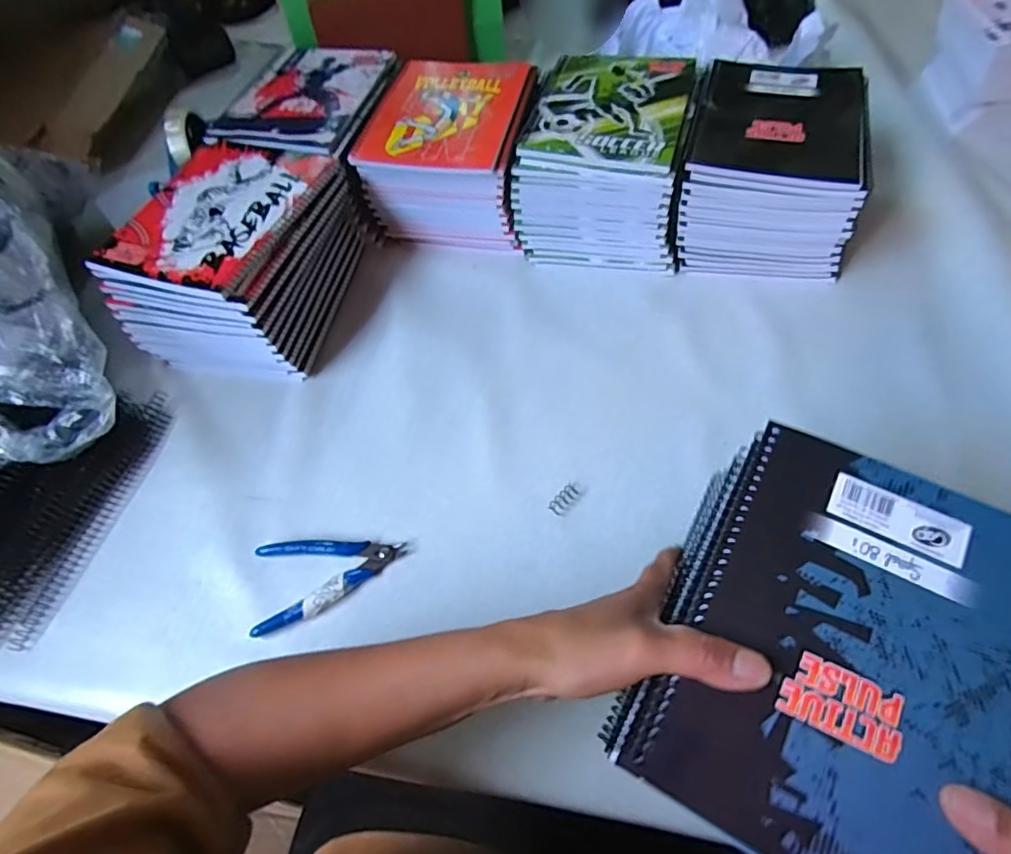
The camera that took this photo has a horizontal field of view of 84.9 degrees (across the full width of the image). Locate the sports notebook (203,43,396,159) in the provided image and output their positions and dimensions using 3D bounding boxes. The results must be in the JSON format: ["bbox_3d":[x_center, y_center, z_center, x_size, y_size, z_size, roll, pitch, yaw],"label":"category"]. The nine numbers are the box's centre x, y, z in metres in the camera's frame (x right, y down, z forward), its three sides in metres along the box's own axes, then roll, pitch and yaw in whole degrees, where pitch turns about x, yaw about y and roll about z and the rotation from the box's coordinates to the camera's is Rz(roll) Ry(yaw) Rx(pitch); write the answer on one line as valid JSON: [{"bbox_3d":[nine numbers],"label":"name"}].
[{"bbox_3d":[-0.215,-0.370,0.614,0.154,0.008,0.203,11,61,13],"label":"sports notebook"}]

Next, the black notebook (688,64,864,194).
[{"bbox_3d":[0.266,-0.299,0.534,0.147,0.014,0.189,14,61,14],"label":"black notebook"}]

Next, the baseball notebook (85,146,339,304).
[{"bbox_3d":[-0.268,-0.199,0.517,0.156,0.014,0.193,10,61,13],"label":"baseball notebook"}]

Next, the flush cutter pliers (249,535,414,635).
[{"bbox_3d":[-0.136,0.111,0.433,0.117,0.012,0.072,-14,57,-4],"label":"flush cutter pliers"}]

